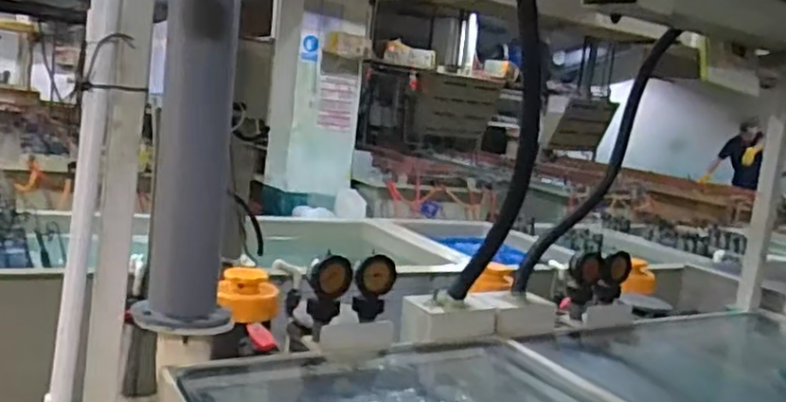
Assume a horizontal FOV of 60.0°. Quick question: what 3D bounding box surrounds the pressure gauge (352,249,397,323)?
[{"bbox_3d":[-0.034,0.158,1.226,0.068,0.121,0.040,7,8,3],"label":"pressure gauge"}]

